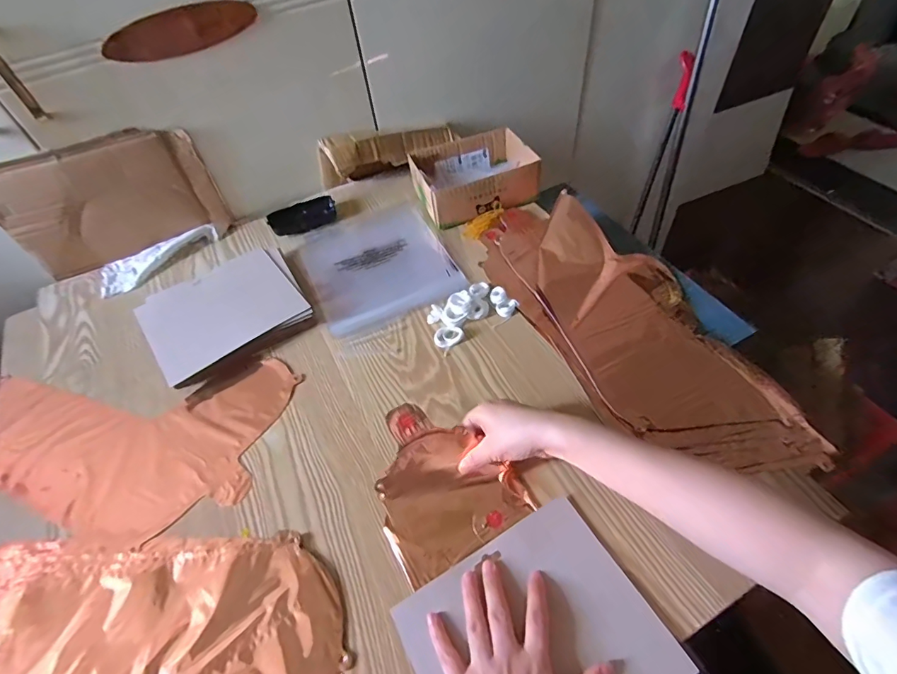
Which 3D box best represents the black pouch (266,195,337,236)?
[{"bbox_3d":[-0.239,-0.201,0.746,0.108,0.029,0.035,-30,55,-17],"label":"black pouch"}]

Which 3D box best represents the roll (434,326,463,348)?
[{"bbox_3d":[0.000,-0.001,0.577,0.038,0.008,0.027,-18,52,-9],"label":"roll"}]

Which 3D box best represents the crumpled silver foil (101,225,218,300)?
[{"bbox_3d":[-0.452,-0.125,0.703,0.179,0.022,0.082,-25,53,-14],"label":"crumpled silver foil"}]

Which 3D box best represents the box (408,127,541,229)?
[{"bbox_3d":[0.040,-0.259,0.733,0.176,0.067,0.139,-21,53,-11],"label":"box"}]

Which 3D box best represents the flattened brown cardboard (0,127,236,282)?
[{"bbox_3d":[-0.499,-0.200,0.671,0.277,0.171,0.026,-23,53,-13],"label":"flattened brown cardboard"}]

